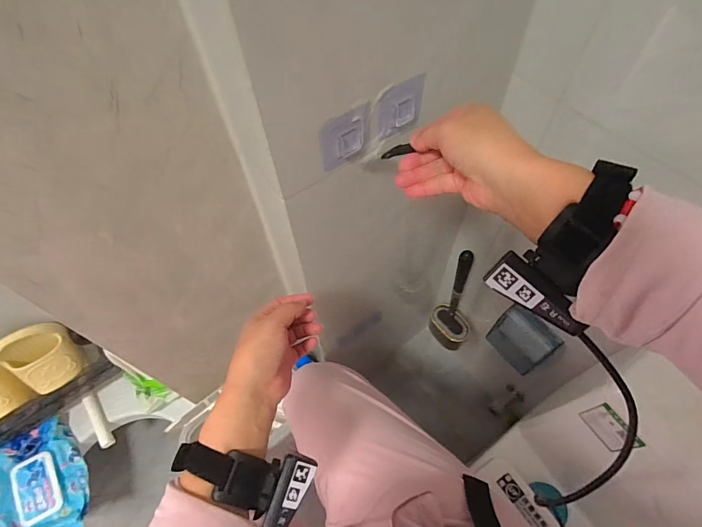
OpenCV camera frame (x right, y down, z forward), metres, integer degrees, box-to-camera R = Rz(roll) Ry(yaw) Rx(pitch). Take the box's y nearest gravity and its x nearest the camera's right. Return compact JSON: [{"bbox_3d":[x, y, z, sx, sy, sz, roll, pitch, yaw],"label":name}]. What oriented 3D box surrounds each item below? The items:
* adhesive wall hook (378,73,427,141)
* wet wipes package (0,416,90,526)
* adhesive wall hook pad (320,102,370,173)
[{"bbox_3d":[0.050,-0.151,0.389,0.056,0.056,0.010,-36,64,-18],"label":"adhesive wall hook"},{"bbox_3d":[-0.612,0.435,0.786,0.141,0.065,0.211,-20,69,-26],"label":"wet wipes package"},{"bbox_3d":[-0.003,-0.117,0.367,0.055,0.051,0.007,-32,63,-16],"label":"adhesive wall hook pad"}]

